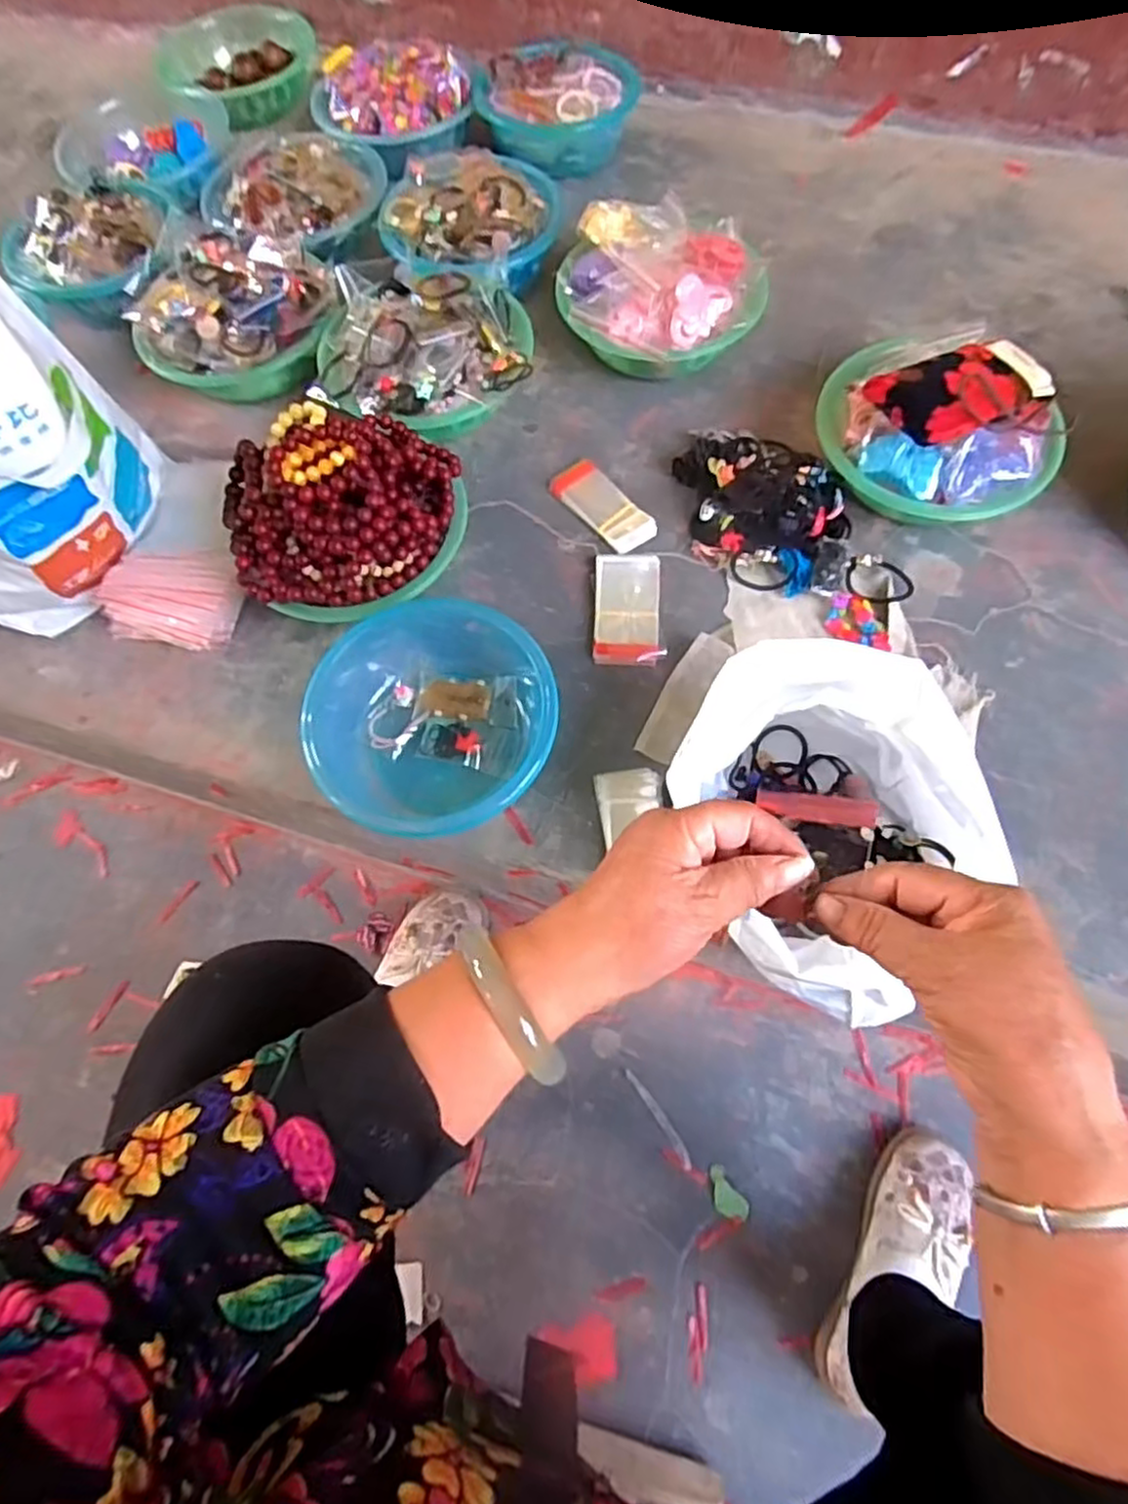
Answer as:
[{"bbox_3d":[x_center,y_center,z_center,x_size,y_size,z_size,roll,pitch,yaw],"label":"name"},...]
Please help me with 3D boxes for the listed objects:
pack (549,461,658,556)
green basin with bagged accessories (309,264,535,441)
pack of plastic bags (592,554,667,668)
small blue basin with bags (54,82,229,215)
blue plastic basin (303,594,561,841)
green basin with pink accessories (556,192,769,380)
[{"bbox_3d":[0.041,-0.270,0.790,0.054,0.015,0.128,-35,71,-11],"label":"pack"},{"bbox_3d":[-0.154,-0.443,0.825,0.233,0.096,0.197,8,68,7],"label":"green basin with bagged accessories"},{"bbox_3d":[0.065,-0.149,0.739,0.069,0.021,0.130,-1,68,2],"label":"pack of plastic bags"},{"bbox_3d":[-0.573,-0.846,1.012,0.205,0.073,0.249,2,68,4],"label":"small blue basin with bags"},{"bbox_3d":[-0.113,-0.036,0.675,0.211,0.077,0.223,-1,68,2],"label":"blue plastic basin"},{"bbox_3d":[0.111,-0.533,0.849,0.226,0.108,0.208,-1,68,2],"label":"green basin with pink accessories"}]

